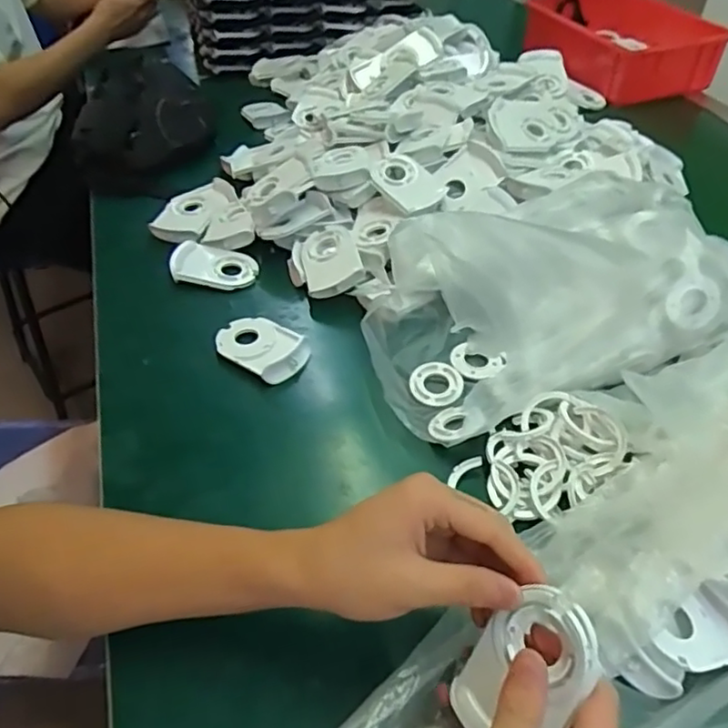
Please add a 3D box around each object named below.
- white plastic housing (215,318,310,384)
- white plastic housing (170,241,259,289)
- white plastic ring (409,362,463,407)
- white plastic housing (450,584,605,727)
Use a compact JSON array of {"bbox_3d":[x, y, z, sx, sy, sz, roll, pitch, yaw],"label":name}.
[{"bbox_3d":[-0.089,-0.017,0.547,0.084,0.012,0.057,27,51,24],"label":"white plastic housing"},{"bbox_3d":[-0.150,-0.101,0.630,0.084,0.018,0.053,5,45,5],"label":"white plastic housing"},{"bbox_3d":[0.061,0.016,0.525,0.044,0.007,0.045,0,45,0],"label":"white plastic ring"},{"bbox_3d":[0.080,0.152,0.306,0.012,0.086,0.059,17,12,-42],"label":"white plastic housing"}]

